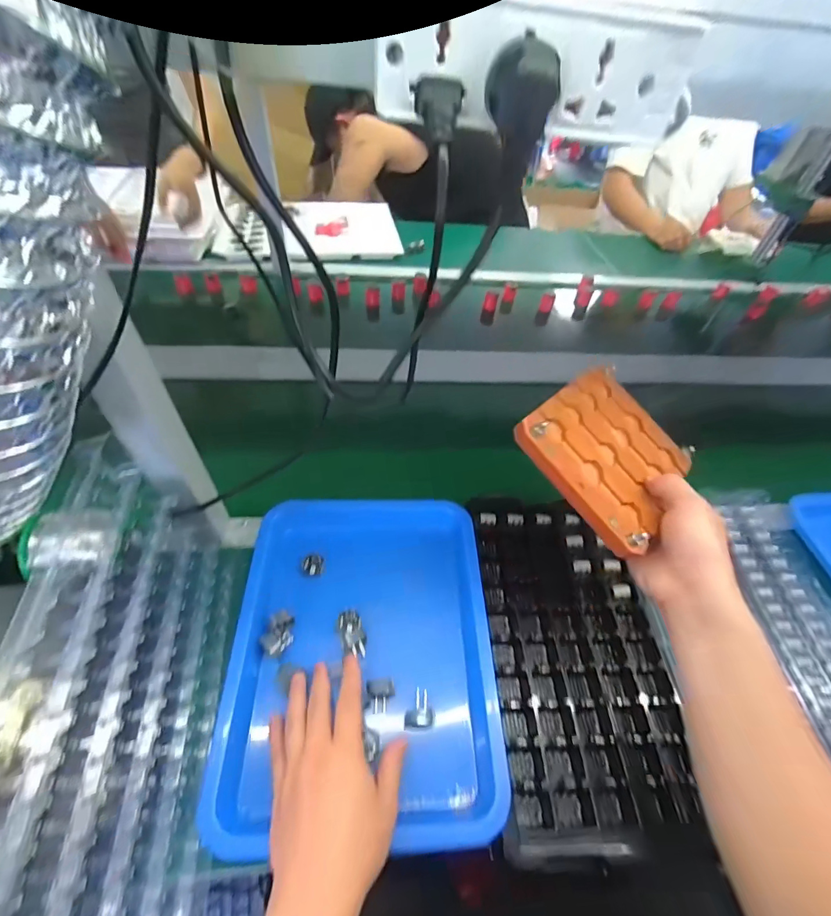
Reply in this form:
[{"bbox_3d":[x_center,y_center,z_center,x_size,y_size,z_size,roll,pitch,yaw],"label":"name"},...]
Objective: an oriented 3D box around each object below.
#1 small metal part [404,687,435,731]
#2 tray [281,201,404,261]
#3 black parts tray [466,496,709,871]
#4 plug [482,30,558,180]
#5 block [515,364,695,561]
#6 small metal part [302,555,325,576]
[{"bbox_3d":[0.003,0.251,0.414,0.029,0.017,0.032,-1,49,-6],"label":"small metal part"},{"bbox_3d":[-0.196,-0.629,1.118,0.305,0.041,0.327,-6,50,-11],"label":"tray"},{"bbox_3d":[0.172,0.208,0.464,0.195,0.040,0.355,2,49,-4],"label":"black parts tray"},{"bbox_3d":[0.051,-0.180,0.212,0.033,0.049,0.035,8,49,1],"label":"plug"},{"bbox_3d":[0.194,-0.013,0.407,0.195,0.017,0.143,-33,81,-40],"label":"block"},{"bbox_3d":[-0.124,0.131,0.506,0.021,0.020,0.024,33,54,22],"label":"small metal part"}]

